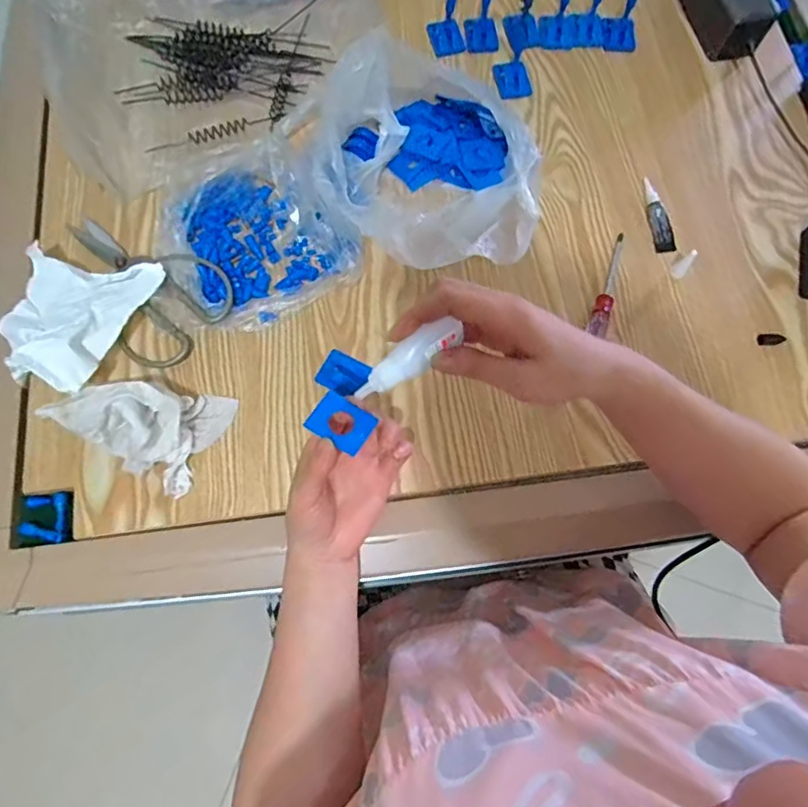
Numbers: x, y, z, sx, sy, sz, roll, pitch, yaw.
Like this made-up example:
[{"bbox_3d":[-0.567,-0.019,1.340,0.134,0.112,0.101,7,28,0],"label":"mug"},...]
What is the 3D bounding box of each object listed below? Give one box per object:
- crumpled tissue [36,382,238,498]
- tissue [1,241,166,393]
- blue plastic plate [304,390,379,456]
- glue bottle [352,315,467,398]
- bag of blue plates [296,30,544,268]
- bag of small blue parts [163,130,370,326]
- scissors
[{"bbox_3d":[-0.211,0.008,0.442,0.113,0.056,0.088,24,73,6],"label":"crumpled tissue"},{"bbox_3d":[-0.287,-0.072,0.467,0.126,0.051,0.127,10,72,2],"label":"tissue"},{"bbox_3d":[-0.042,0.012,0.368,0.038,0.006,0.030,34,75,2],"label":"blue plastic plate"},{"bbox_3d":[0.003,-0.026,0.334,0.072,0.013,0.019,-35,76,-6],"label":"glue bottle"},{"bbox_3d":[0.010,-0.211,0.500,0.176,0.086,0.188,-16,73,-6],"label":"bag of blue plates"},{"bbox_3d":[-0.144,-0.164,0.503,0.143,0.050,0.187,-38,77,-12],"label":"bag of small blue parts"},{"bbox_3d":[-0.224,-0.119,0.497,0.107,0.014,0.171,-27,75,-9],"label":"scissors"}]

